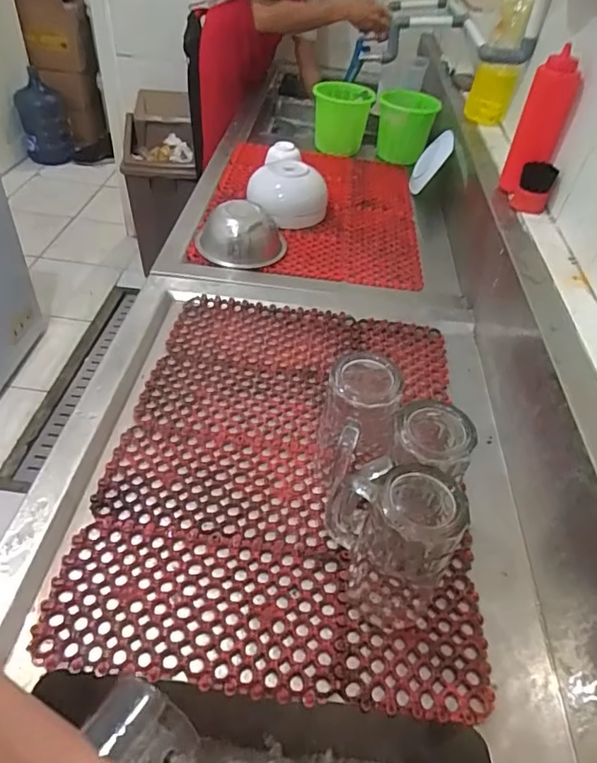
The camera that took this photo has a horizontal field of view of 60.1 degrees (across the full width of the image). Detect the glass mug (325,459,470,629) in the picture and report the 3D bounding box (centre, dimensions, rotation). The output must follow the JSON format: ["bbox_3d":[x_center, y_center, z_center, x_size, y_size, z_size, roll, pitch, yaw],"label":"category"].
[{"bbox_3d":[0.086,0.150,0.483,0.121,0.167,0.078,17,44,12],"label":"glass mug"}]

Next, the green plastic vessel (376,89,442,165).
[{"bbox_3d":[0.286,-0.676,1.376,0.143,0.158,0.130,17,44,11],"label":"green plastic vessel"}]

